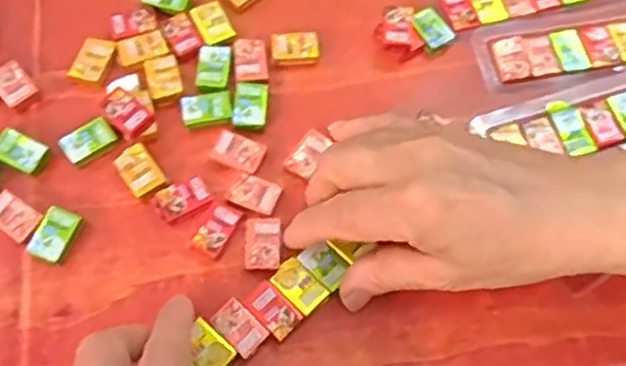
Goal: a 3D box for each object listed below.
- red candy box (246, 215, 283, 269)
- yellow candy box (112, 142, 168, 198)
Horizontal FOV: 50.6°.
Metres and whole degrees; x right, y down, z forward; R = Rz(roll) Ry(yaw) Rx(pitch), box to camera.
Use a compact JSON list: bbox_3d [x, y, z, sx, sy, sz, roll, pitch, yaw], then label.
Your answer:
[{"bbox_3d":[-0.024,0.029,0.321,0.017,0.004,0.026,1,69,-2],"label":"red candy box"},{"bbox_3d":[-0.088,-0.006,0.335,0.018,0.008,0.027,-35,74,-14],"label":"yellow candy box"}]

